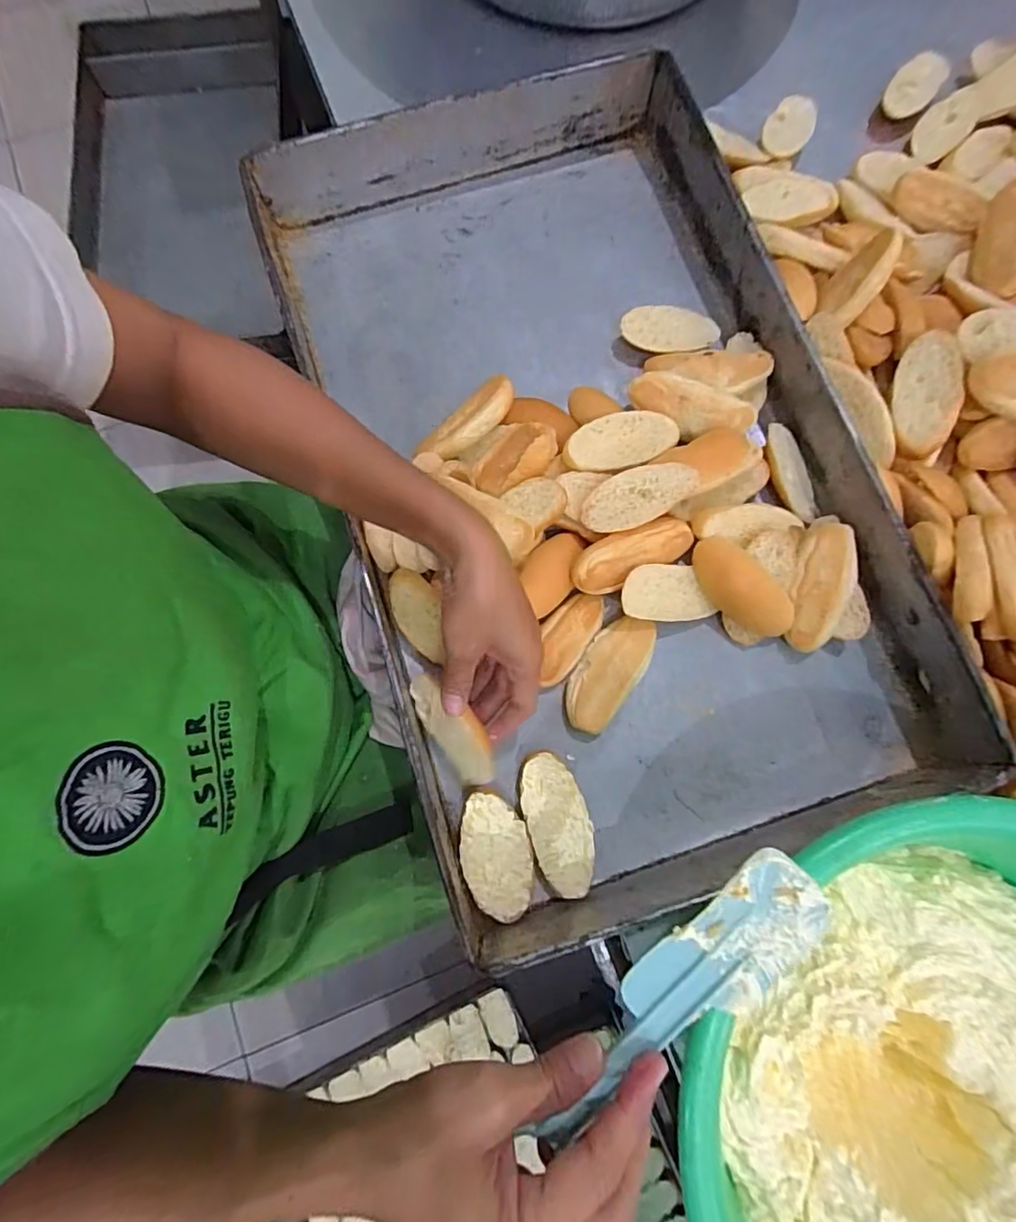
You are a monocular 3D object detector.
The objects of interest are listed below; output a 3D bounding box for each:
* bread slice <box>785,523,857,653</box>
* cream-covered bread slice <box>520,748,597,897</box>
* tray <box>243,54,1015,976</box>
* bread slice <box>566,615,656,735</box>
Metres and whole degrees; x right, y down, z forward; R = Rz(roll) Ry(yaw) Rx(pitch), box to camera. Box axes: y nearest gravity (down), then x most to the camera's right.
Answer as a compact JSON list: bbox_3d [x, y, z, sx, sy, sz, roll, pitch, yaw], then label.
[{"bbox_3d":[0.231,-0.017,0.403,0.037,0.021,0.093,14,99,29],"label":"bread slice"},{"bbox_3d":[0.034,0.147,0.383,0.041,0.023,0.092,-18,79,-4],"label":"cream-covered bread slice"},{"bbox_3d":[0.055,-0.115,0.415,0.358,0.069,0.623,-19,79,-4],"label":"tray"},{"bbox_3d":[0.073,0.046,0.404,0.040,0.021,0.089,34,81,6],"label":"bread slice"}]

